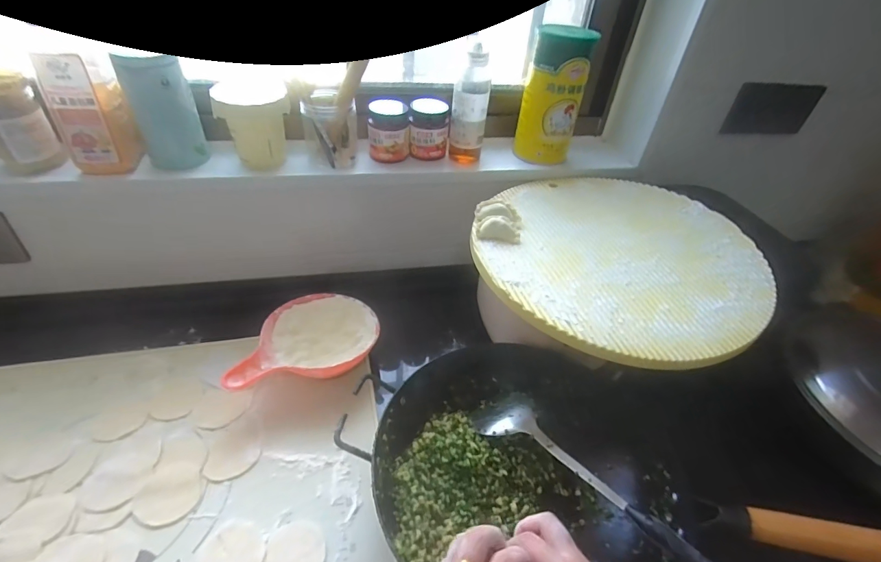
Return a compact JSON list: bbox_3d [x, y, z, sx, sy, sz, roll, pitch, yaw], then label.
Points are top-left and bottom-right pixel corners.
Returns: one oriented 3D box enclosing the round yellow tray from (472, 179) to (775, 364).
[{"bbox_3d":[0.250,-0.041,0.590,0.362,0.023,0.368,3,42,-2],"label":"round yellow tray"}]

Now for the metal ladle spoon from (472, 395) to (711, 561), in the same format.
[{"bbox_3d":[0.166,0.224,0.464,0.071,0.030,0.342,-26,36,-30],"label":"metal ladle spoon"}]

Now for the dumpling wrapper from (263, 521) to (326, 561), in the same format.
[{"bbox_3d":[-0.159,0.297,0.462,0.064,0.004,0.060,3,42,-2],"label":"dumpling wrapper"}]

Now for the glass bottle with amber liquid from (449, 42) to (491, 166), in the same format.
[{"bbox_3d":[0.048,-0.279,0.697,0.058,0.182,0.049,8,39,1],"label":"glass bottle with amber liquid"}]

